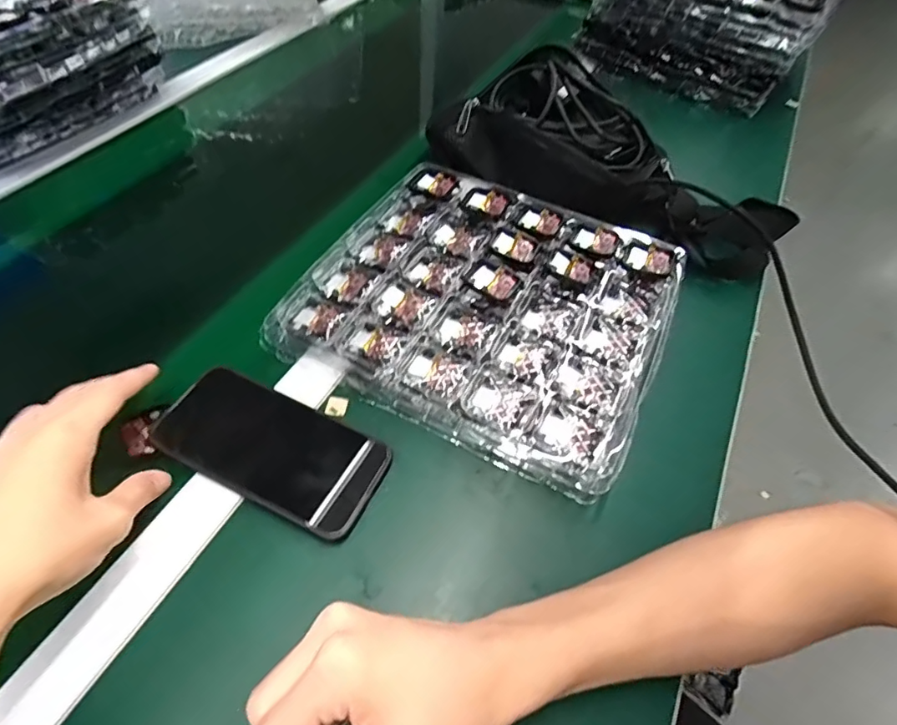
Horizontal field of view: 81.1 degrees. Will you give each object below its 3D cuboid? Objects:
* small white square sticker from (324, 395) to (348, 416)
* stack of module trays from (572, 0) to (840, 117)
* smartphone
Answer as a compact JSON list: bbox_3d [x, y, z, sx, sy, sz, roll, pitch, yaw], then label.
[{"bbox_3d":[-0.087,0.034,0.411,0.017,0.004,0.018,5,53,9],"label":"small white square sticker"},{"bbox_3d":[0.407,-0.545,0.817,0.301,0.128,0.262,30,56,18],"label":"stack of module trays"},{"bbox_3d":[-0.126,0.059,0.377,0.159,0.012,0.077,28,55,8],"label":"smartphone"}]

